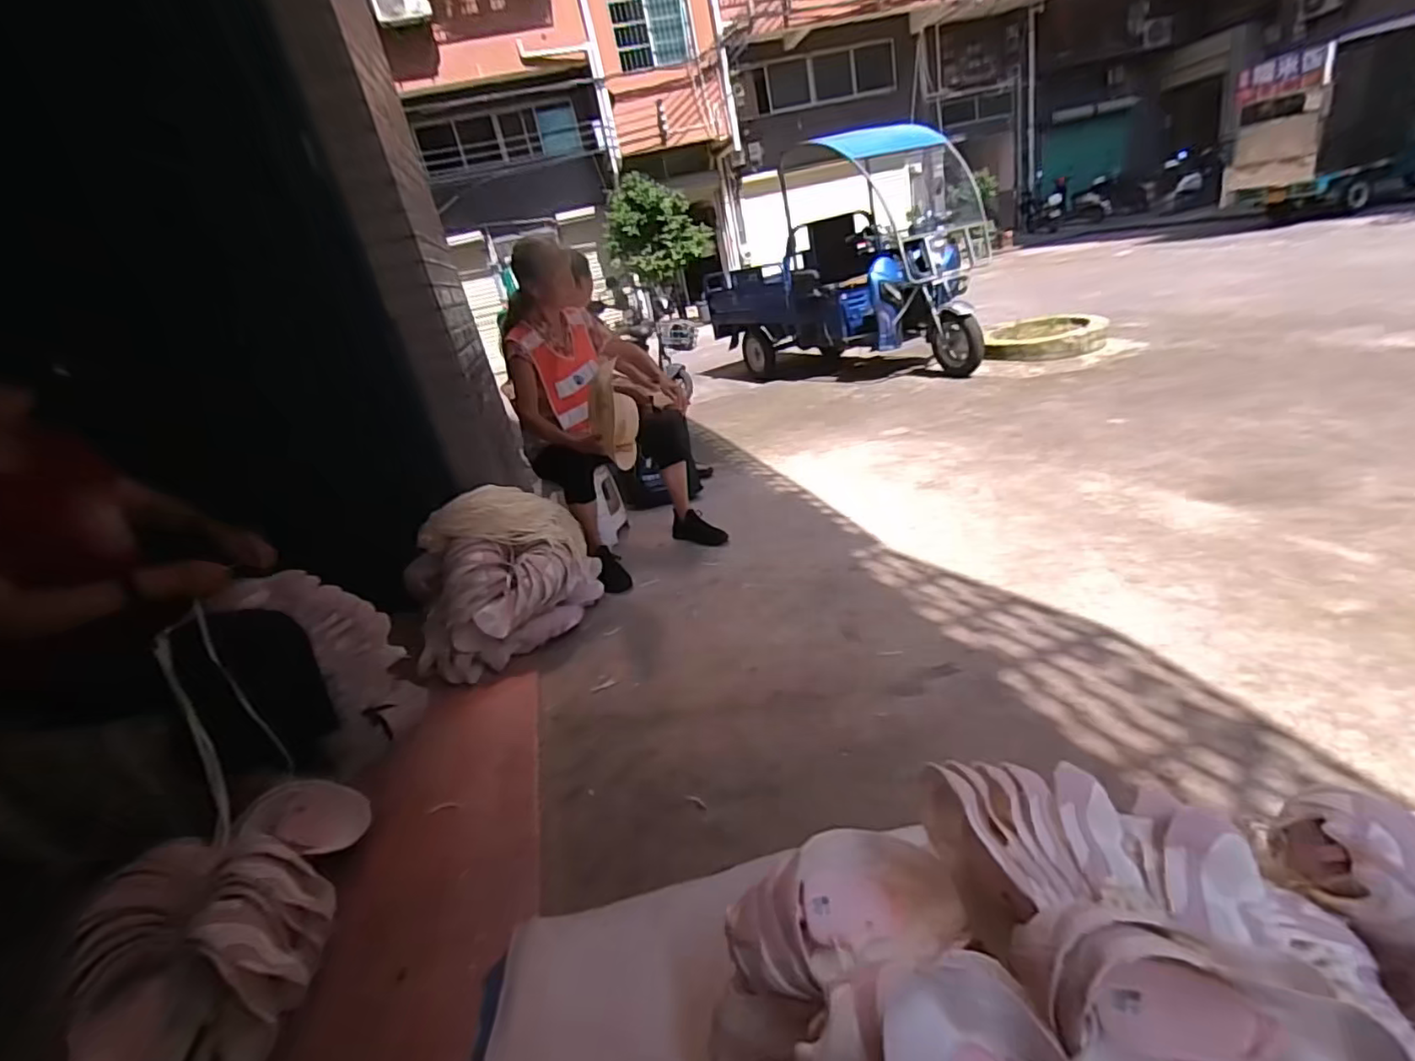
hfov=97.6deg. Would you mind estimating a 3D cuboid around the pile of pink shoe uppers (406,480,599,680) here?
[{"bbox_3d":[-0.596,0.120,1.787,0.518,0.408,0.442,-17,24,-10],"label":"pile of pink shoe uppers"}]

